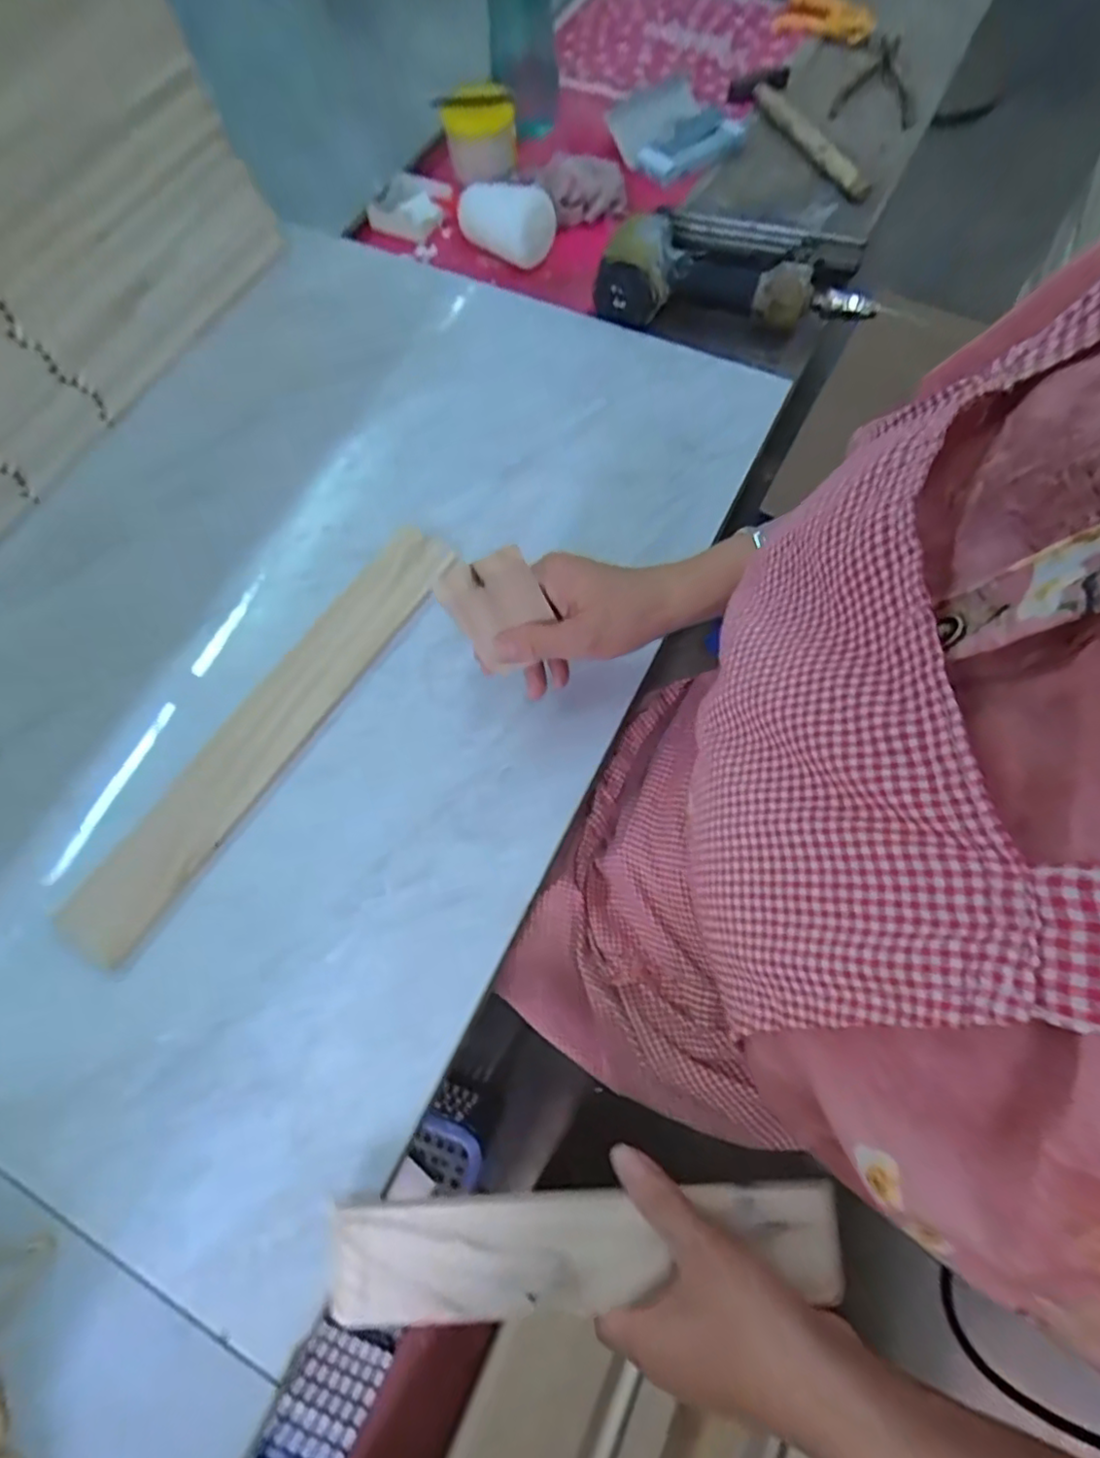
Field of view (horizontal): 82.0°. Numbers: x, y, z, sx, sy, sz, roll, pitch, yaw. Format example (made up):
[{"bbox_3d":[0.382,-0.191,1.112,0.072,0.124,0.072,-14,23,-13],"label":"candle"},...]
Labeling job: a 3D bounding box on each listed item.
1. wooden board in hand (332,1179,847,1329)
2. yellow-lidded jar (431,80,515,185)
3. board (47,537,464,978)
[{"bbox_3d":[0.020,0.283,0.345,0.271,0.015,0.058,-5,68,0],"label":"wooden board in hand"},{"bbox_3d":[-0.078,-0.678,0.725,0.075,0.072,0.066,14,69,8],"label":"yellow-lidded jar"},{"bbox_3d":[-0.201,-0.007,0.465,0.054,0.019,0.371,32,72,14],"label":"board"}]

